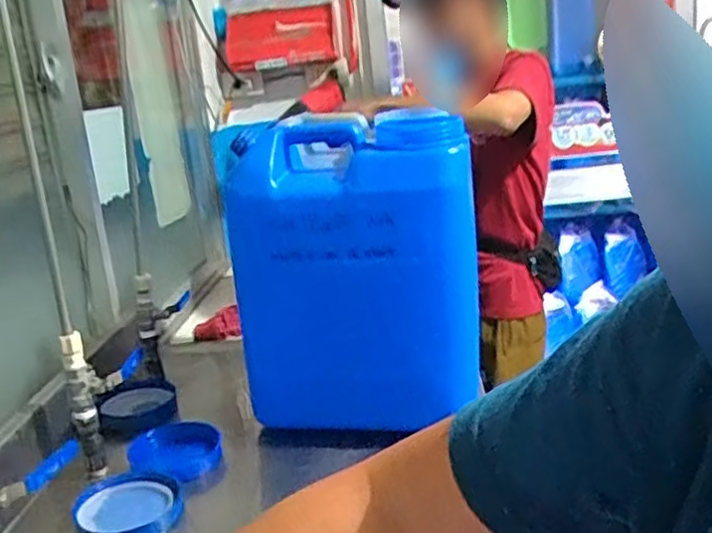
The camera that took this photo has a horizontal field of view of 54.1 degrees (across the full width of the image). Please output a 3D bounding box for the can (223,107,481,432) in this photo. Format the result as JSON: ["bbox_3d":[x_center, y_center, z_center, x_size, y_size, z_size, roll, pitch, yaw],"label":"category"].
[{"bbox_3d":[0.010,0.004,0.986,0.312,0.400,0.274,-4,17,7],"label":"can"}]

